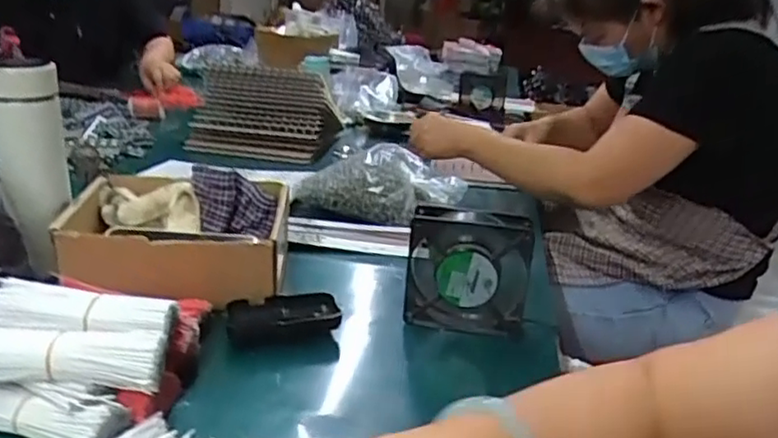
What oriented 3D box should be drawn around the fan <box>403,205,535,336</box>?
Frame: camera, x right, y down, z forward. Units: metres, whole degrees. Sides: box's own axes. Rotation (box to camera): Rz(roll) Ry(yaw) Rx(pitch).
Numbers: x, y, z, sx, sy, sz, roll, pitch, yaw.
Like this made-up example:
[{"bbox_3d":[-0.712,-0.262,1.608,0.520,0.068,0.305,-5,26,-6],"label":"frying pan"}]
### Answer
[{"bbox_3d":[0.079,0.054,0.659,0.119,0.123,0.030,4,20,-3],"label":"fan"}]

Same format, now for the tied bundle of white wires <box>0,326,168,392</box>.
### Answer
[{"bbox_3d":[-0.253,0.107,0.499,0.165,0.038,0.047,5,18,-1],"label":"tied bundle of white wires"}]

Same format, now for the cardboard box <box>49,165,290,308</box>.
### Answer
[{"bbox_3d":[-0.228,0.010,0.710,0.221,0.072,0.163,3,20,-6],"label":"cardboard box"}]

